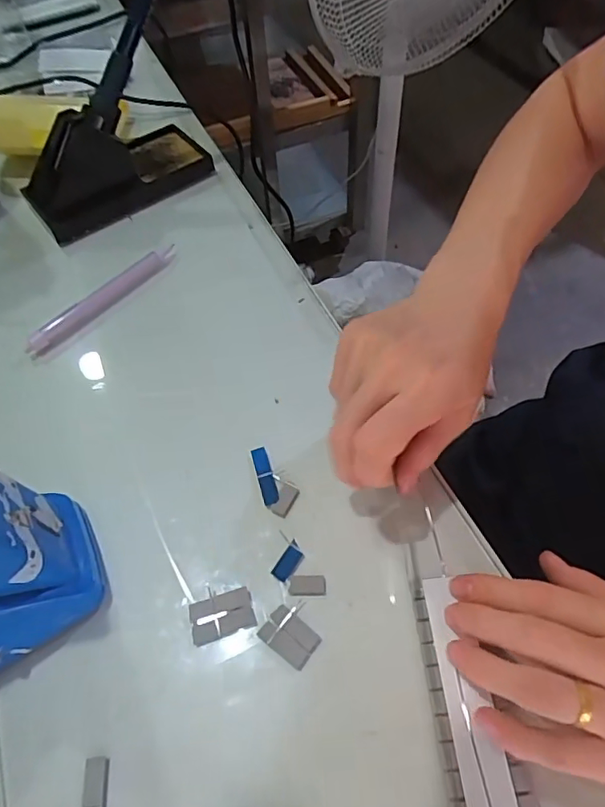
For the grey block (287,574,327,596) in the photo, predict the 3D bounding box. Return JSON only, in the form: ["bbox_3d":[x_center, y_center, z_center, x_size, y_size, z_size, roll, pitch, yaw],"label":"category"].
[{"bbox_3d":[0.003,0.098,0.283,0.020,0.004,0.011,-2,56,2],"label":"grey block"}]

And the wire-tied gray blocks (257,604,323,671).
[{"bbox_3d":[-0.007,0.119,0.269,0.028,0.004,0.020,32,64,22],"label":"wire-tied gray blocks"}]

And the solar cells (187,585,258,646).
[{"bbox_3d":[-0.043,0.111,0.276,0.032,0.004,0.022,-16,57,-7],"label":"solar cells"}]

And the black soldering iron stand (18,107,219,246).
[{"bbox_3d":[-0.171,-0.220,0.465,0.158,0.068,0.077,-34,61,-18],"label":"black soldering iron stand"}]

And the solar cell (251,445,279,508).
[{"bbox_3d":[-0.023,0.043,0.321,0.010,0.004,0.038,-16,57,-7],"label":"solar cell"}]

